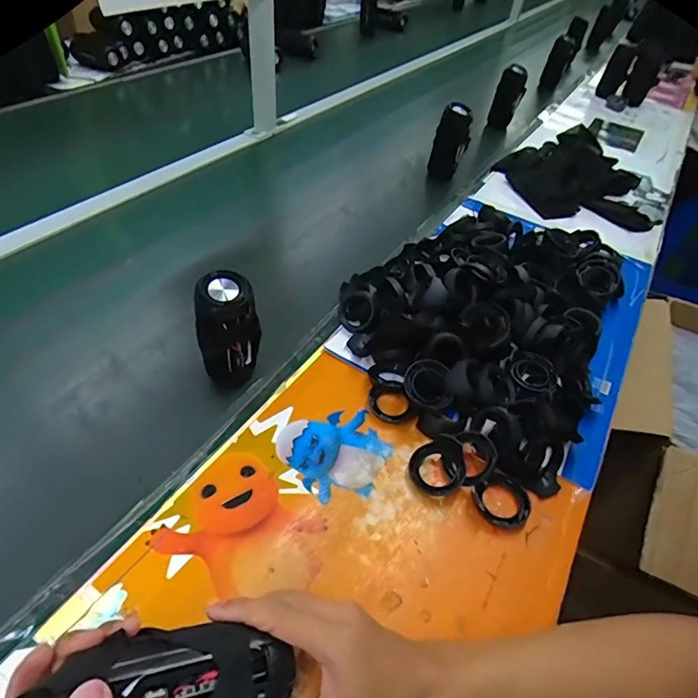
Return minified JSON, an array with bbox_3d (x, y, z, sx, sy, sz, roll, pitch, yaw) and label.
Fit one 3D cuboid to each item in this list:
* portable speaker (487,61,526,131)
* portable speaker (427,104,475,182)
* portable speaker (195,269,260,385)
[{"bbox_3d":[0.433,-0.682,1.280,0.076,0.148,0.066,17,47,11],"label":"portable speaker"},{"bbox_3d":[0.227,-0.460,1.047,0.077,0.145,0.063,15,46,6],"label":"portable speaker"},{"bbox_3d":[-0.144,-0.019,0.562,0.069,0.142,0.052,-8,47,-13],"label":"portable speaker"}]

